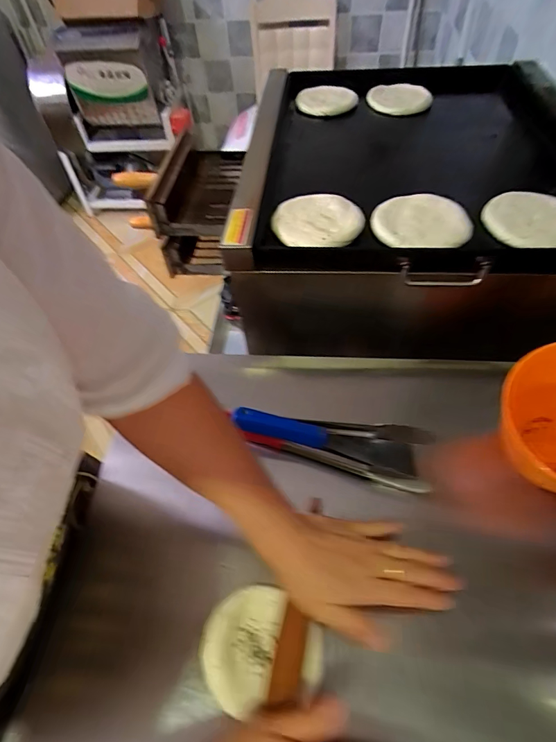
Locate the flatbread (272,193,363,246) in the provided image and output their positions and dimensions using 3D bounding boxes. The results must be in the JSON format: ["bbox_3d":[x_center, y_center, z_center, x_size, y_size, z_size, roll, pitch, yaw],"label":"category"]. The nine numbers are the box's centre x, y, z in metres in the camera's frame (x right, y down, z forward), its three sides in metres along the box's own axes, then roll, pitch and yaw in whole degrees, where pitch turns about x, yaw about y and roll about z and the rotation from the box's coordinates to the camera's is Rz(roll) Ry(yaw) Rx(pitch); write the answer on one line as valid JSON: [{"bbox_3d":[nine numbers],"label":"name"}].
[{"bbox_3d":[0.059,-0.231,0.583,0.131,0.014,0.131,-3,54,0],"label":"flatbread"}]

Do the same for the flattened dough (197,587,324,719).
[{"bbox_3d":[-0.017,0.256,0.367,0.107,0.018,0.091,-17,55,-10],"label":"flattened dough"}]

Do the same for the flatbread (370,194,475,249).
[{"bbox_3d":[0.207,-0.224,0.565,0.133,0.021,0.133,1,54,3],"label":"flatbread"}]

